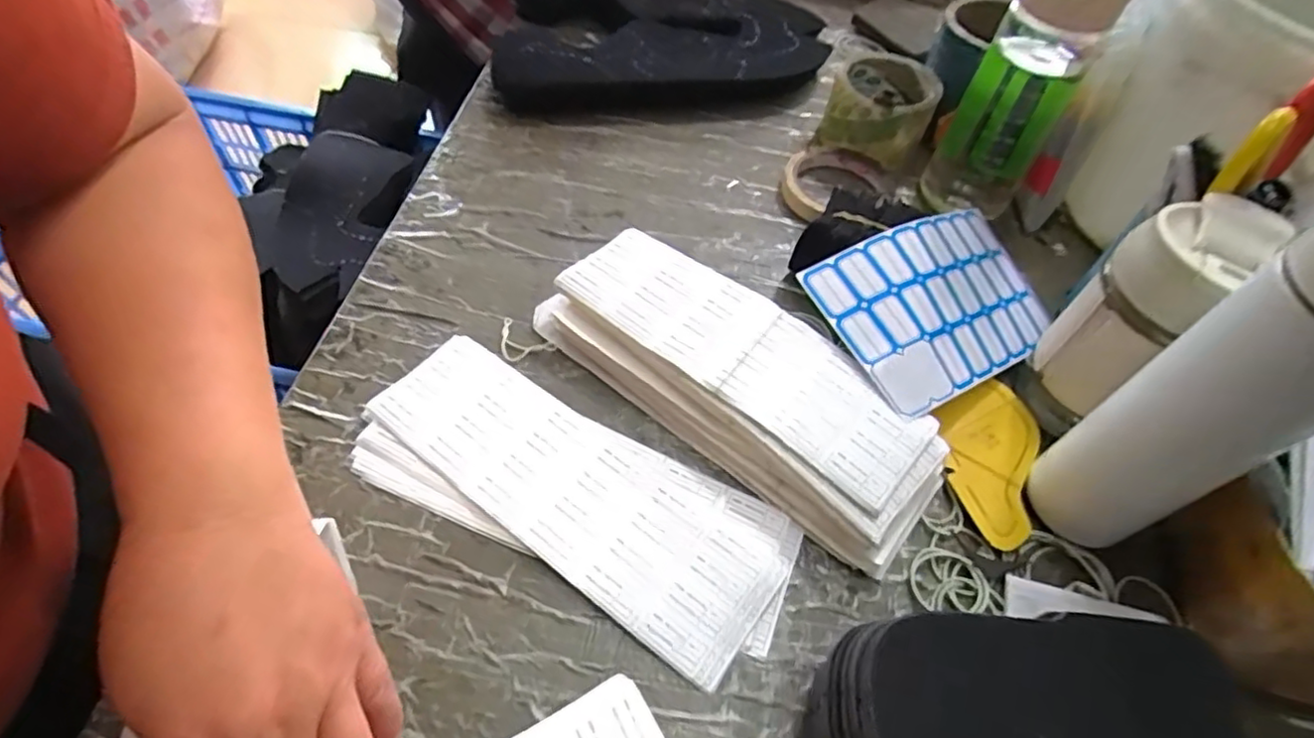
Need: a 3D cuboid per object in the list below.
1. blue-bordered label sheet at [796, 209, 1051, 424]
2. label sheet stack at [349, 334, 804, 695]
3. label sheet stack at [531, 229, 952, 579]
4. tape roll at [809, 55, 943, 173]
[{"bbox_3d":[0.201,-0.047,0.457,0.185,0.022,0.117,-21,76,-28],"label":"blue-bordered label sheet"},{"bbox_3d":[-0.051,0.073,0.392,0.266,0.010,0.109,28,57,15],"label":"label sheet stack"},{"bbox_3d":[0.051,0.004,0.422,0.270,0.040,0.101,37,60,20],"label":"label sheet stack"},{"bbox_3d":[0.204,-0.239,0.603,0.095,0.060,0.097,20,55,9],"label":"tape roll"}]

